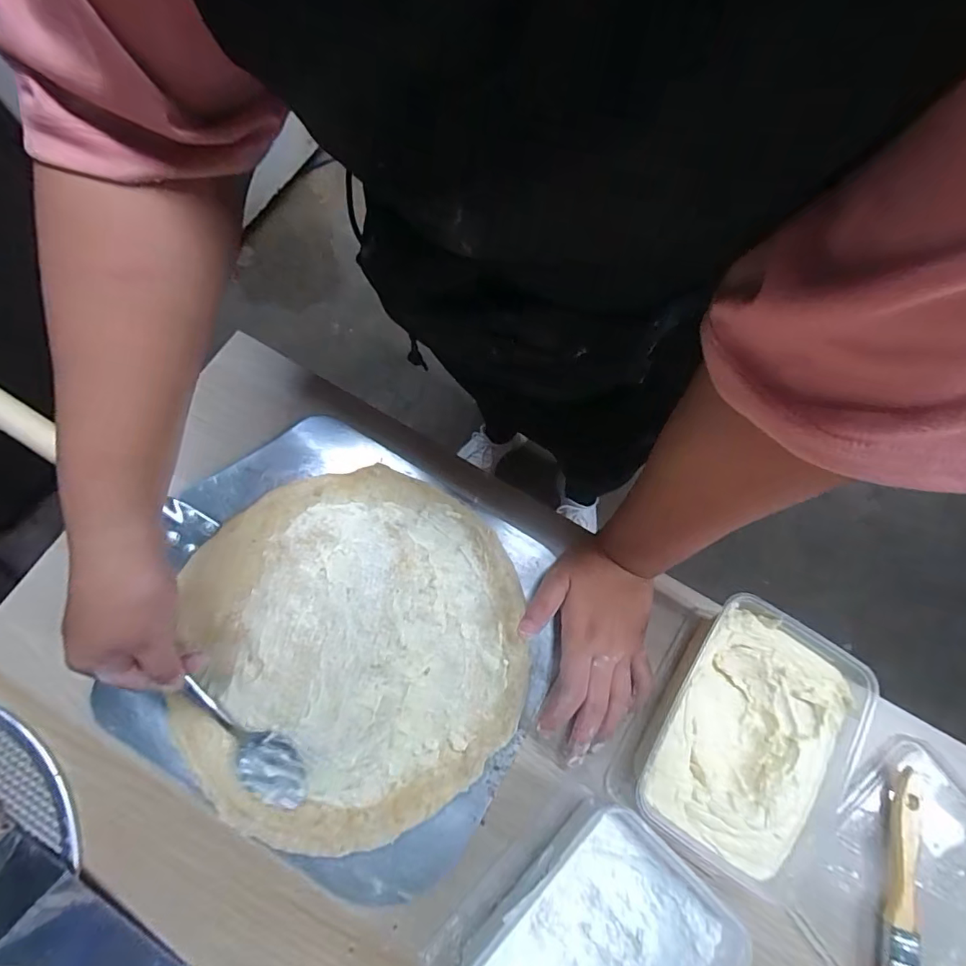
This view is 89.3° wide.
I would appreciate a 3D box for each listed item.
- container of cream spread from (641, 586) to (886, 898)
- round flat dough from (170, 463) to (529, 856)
[{"bbox_3d":[0.191,0.185,0.366,0.130,0.067,0.168,31,74,7],"label":"container of cream spread"},{"bbox_3d":[-0.106,0.127,0.397,0.269,0.017,0.268,1,73,-2],"label":"round flat dough"}]

